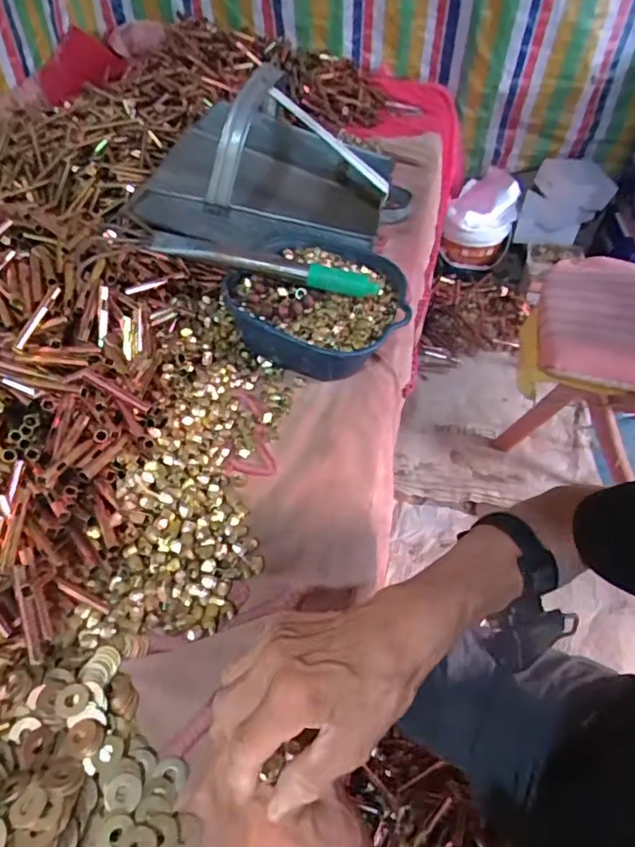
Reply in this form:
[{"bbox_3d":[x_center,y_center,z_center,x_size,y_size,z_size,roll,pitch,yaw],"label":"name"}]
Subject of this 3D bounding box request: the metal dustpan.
[{"bbox_3d":[-0.083,-0.407,0.872,0.378,0.254,0.321,11,49,7],"label":"metal dustpan"}]

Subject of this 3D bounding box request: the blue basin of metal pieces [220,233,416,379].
[{"bbox_3d":[0.005,-0.158,0.715,0.218,0.109,0.221,1,48,-1],"label":"blue basin of metal pieces"}]

